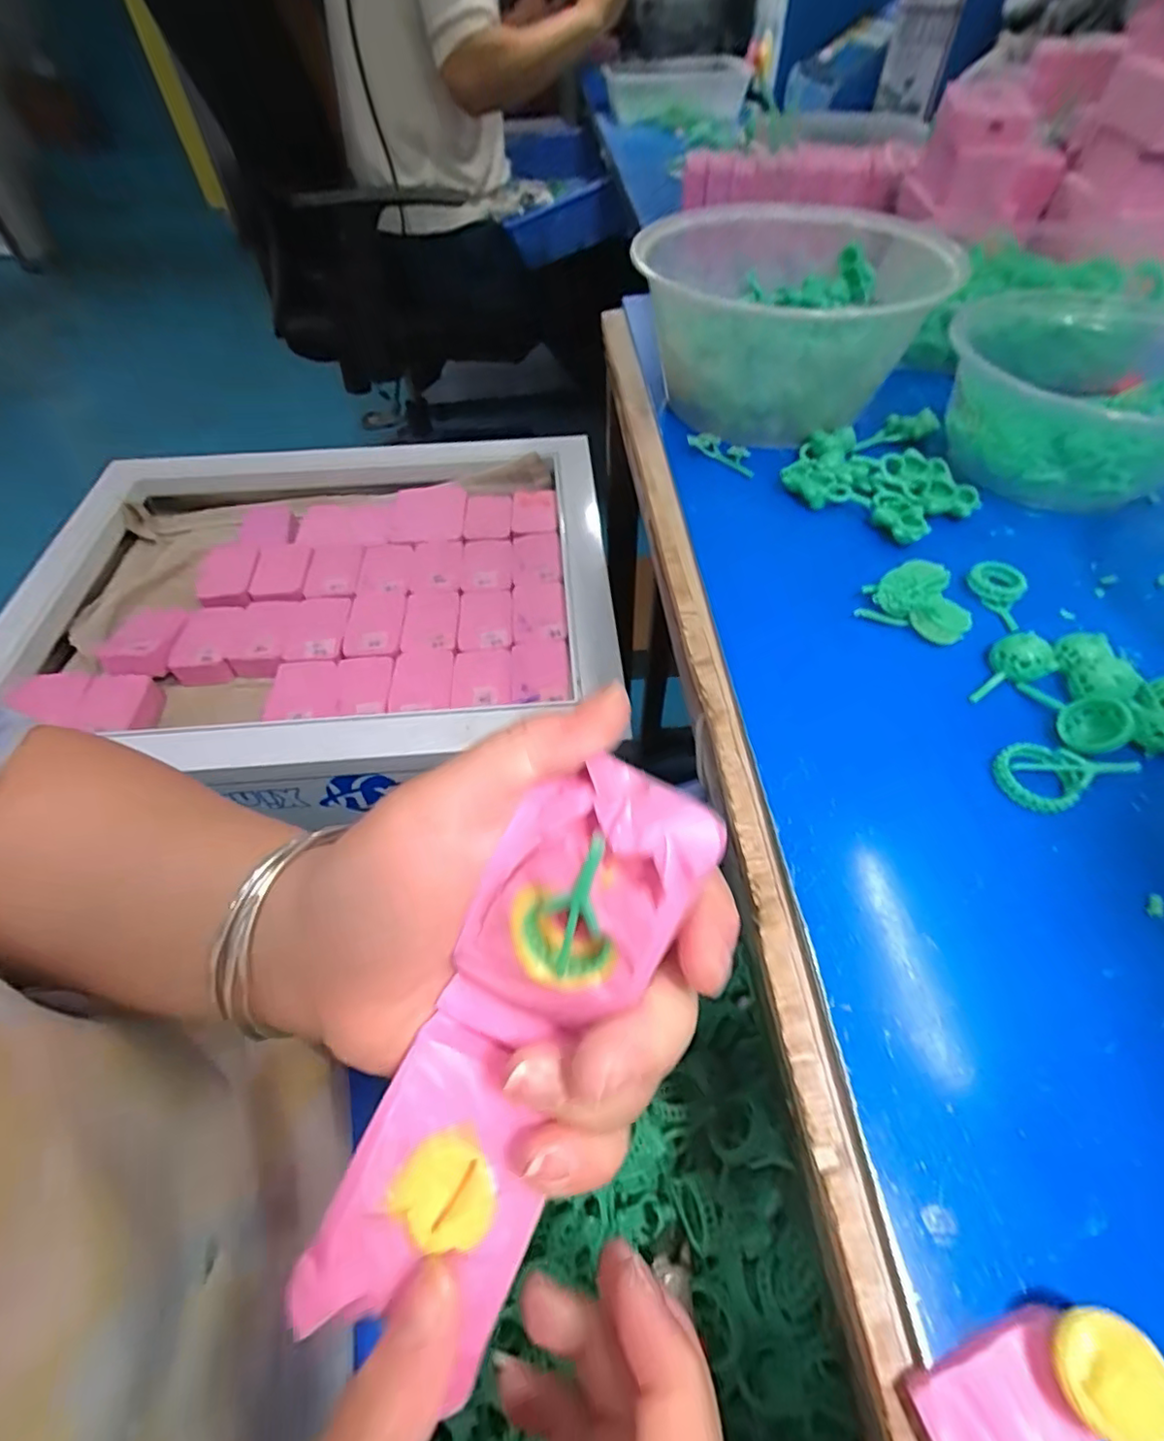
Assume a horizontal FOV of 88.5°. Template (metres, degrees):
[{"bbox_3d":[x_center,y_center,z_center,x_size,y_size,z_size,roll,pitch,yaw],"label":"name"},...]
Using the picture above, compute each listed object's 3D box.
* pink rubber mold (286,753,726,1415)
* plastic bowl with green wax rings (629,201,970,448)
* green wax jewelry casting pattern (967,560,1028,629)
[{"bbox_3d":[-0.016,0.077,0.139,0.049,0.027,0.139,29,94,20],"label":"pink rubber mold"},{"bbox_3d":[0.111,-0.230,0.348,0.161,0.078,0.148,0,53,0],"label":"plastic bowl with green wax rings"},{"bbox_3d":[0.179,-0.056,0.259,0.022,0.012,0.026,18,56,14],"label":"green wax jewelry casting pattern"}]

